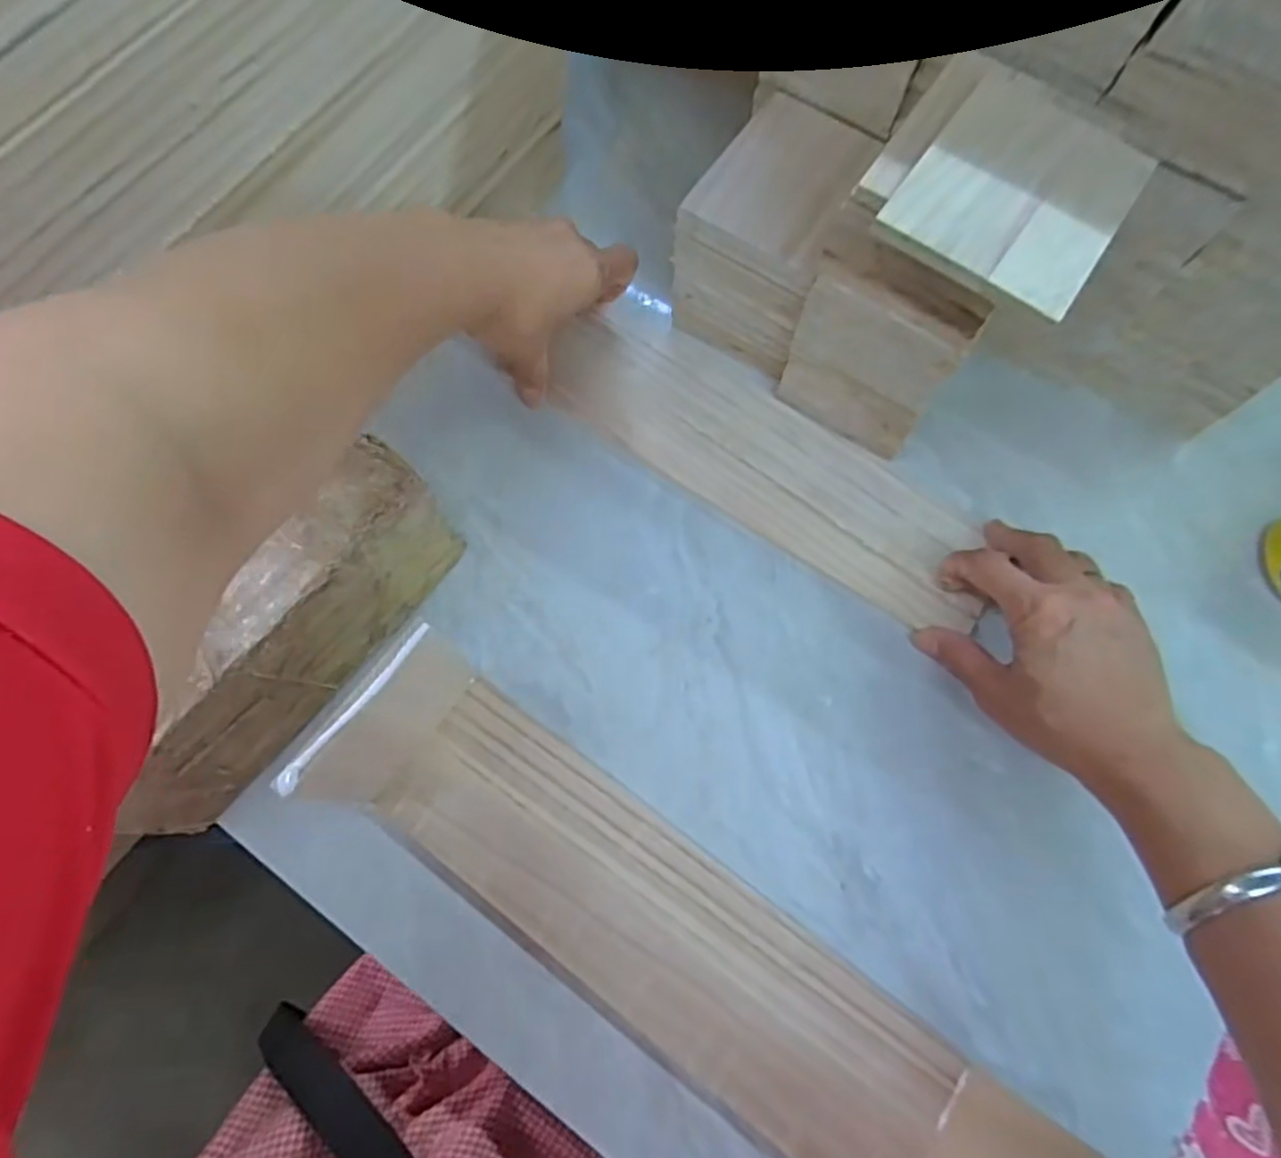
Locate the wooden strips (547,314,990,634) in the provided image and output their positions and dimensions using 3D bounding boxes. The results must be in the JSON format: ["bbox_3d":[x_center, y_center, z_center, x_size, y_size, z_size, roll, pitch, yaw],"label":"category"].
[{"bbox_3d":[0.081,-0.078,0.460,0.301,0.012,0.092,34,74,9],"label":"wooden strips"}]

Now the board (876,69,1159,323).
[{"bbox_3d":[0.172,-0.177,0.315,0.085,0.007,0.123,35,74,8],"label":"board"}]

